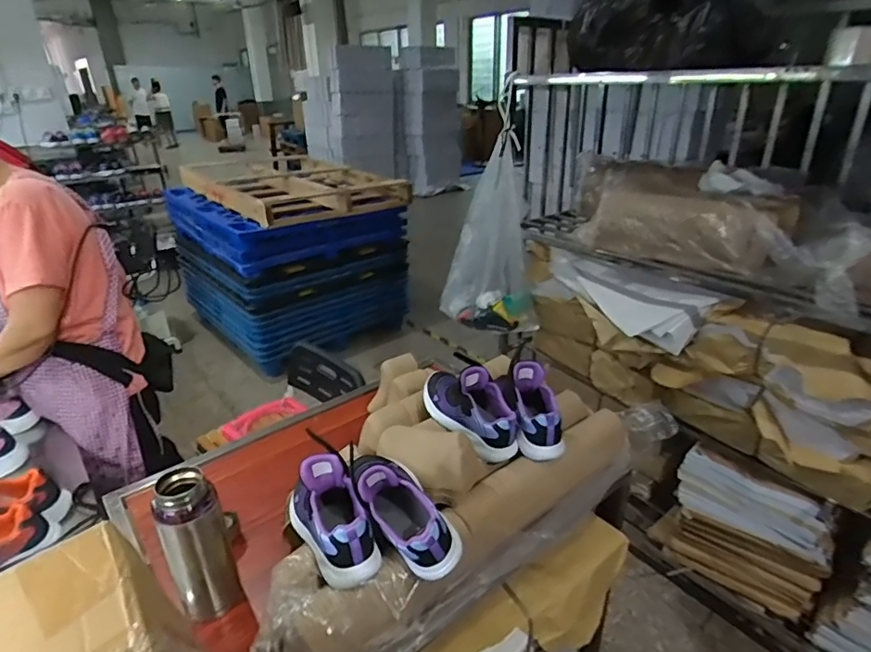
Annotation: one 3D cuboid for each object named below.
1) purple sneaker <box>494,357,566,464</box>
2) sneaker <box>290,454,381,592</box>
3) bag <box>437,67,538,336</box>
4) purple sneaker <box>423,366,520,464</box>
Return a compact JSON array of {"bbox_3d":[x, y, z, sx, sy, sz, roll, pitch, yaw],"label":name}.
[{"bbox_3d":[0.162,0.137,0.846,0.081,0.077,0.159,-7,58,-13],"label":"purple sneaker"},{"bbox_3d":[-0.140,0.235,0.672,0.074,0.102,0.184,-17,30,-31],"label":"sneaker"},{"bbox_3d":[0.179,-0.328,1.677,0.300,0.680,0.154,0,25,1],"label":"bag"},{"bbox_3d":[0.053,0.132,0.877,0.091,0.112,0.197,-18,31,-33],"label":"purple sneaker"}]

